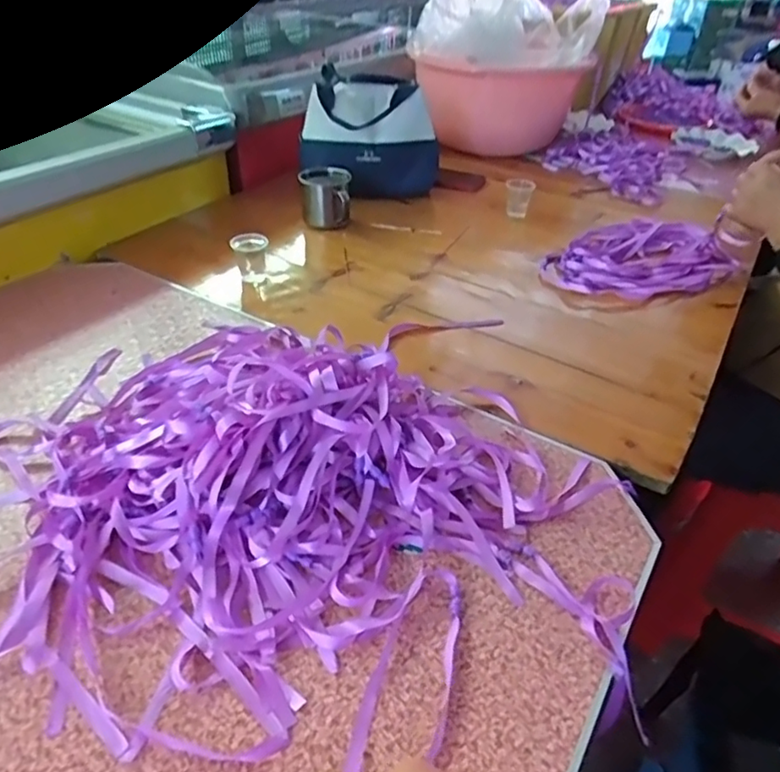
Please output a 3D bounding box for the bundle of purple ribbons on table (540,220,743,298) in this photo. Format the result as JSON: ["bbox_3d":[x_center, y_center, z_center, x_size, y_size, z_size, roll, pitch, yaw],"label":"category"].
[{"bbox_3d":[0.401,-0.201,0.958,0.337,0.027,0.195,-13,40,-19],"label":"bundle of purple ribbons on table"}]

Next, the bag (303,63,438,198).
[{"bbox_3d":[-0.038,-0.466,1.135,0.255,0.192,0.134,-6,38,-11],"label":"bag"}]

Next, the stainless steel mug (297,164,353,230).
[{"bbox_3d":[-0.109,-0.311,1.011,0.084,0.085,0.076,0,38,-3],"label":"stainless steel mug"}]

